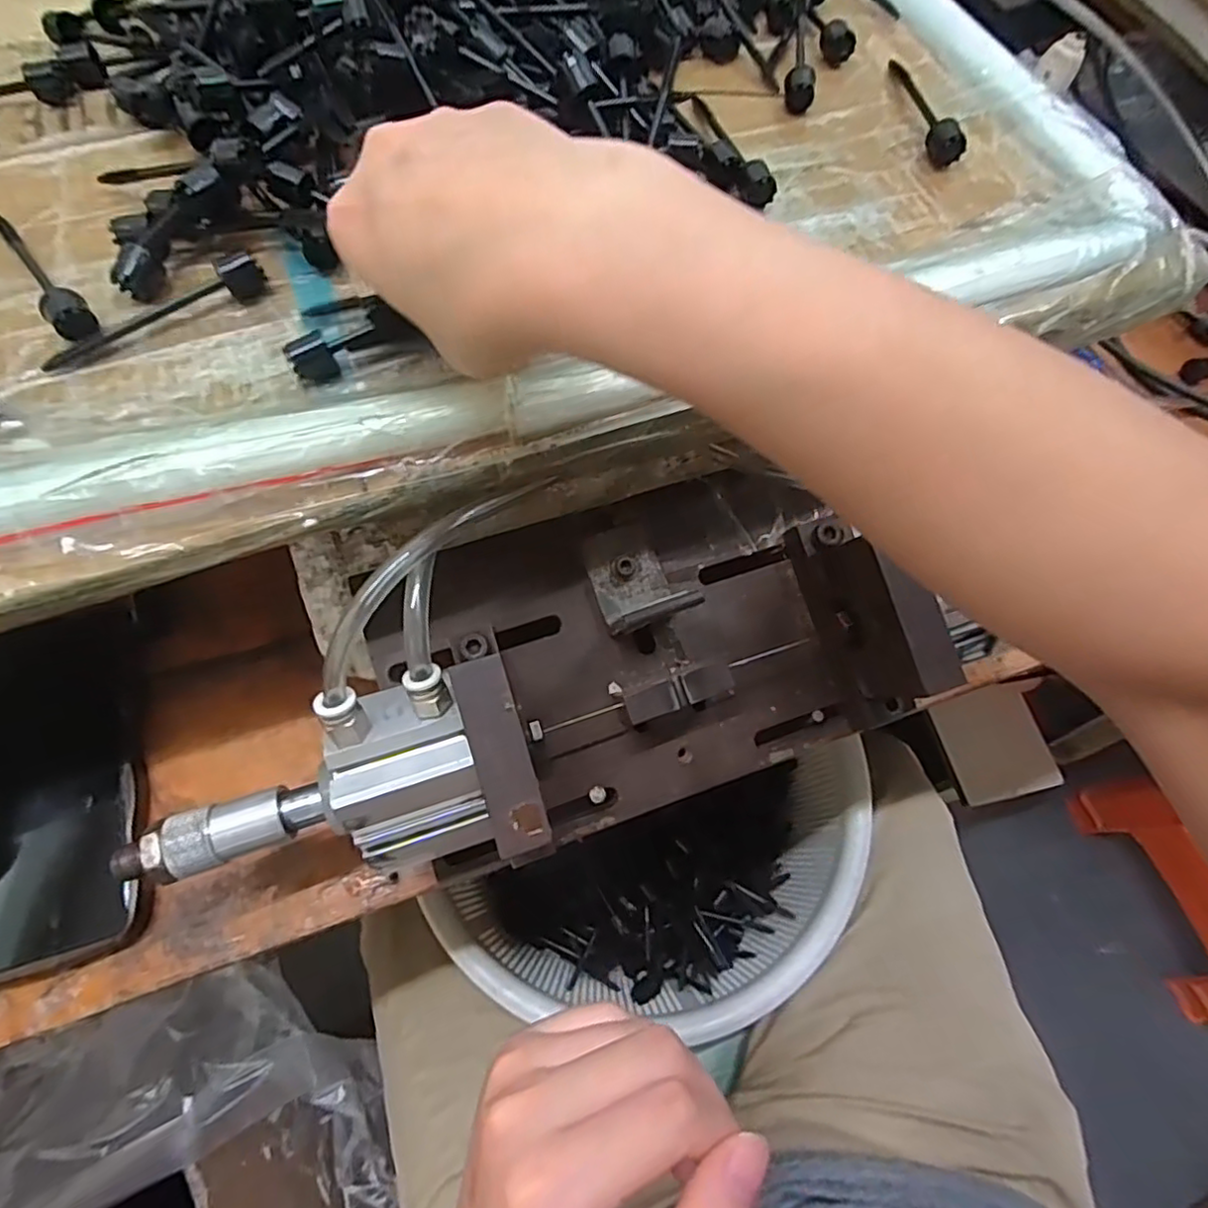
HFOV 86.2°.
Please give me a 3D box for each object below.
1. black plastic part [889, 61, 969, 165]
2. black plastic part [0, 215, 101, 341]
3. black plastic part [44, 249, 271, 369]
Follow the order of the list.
[{"bbox_3d":[0.164,-0.257,0.330,0.013,0.015,0.089,-3,66,-4],"label":"black plastic part"},{"bbox_3d":[-0.227,-0.132,0.255,0.084,0.013,0.014,43,70,15],"label":"black plastic part"},{"bbox_3d":[-0.176,-0.117,0.252,0.086,0.016,0.015,-30,70,-15],"label":"black plastic part"}]

